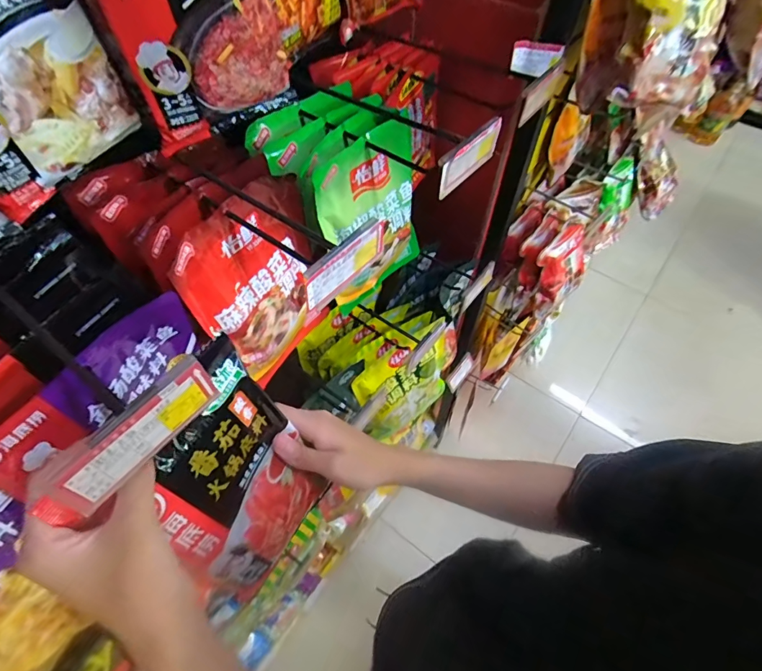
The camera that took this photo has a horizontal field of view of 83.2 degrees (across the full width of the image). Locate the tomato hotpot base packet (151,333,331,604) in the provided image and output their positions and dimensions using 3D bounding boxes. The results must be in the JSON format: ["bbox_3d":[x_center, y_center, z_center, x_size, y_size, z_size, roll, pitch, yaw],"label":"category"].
[{"bbox_3d":[-0.123,0.124,0.366,0.017,0.205,0.127,9,46,36],"label":"tomato hotpot base packet"}]

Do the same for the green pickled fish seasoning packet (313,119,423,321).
[{"bbox_3d":[-0.015,-0.151,0.604,0.168,0.260,0.035,-40,58,-14],"label":"green pickled fish seasoning packet"}]

